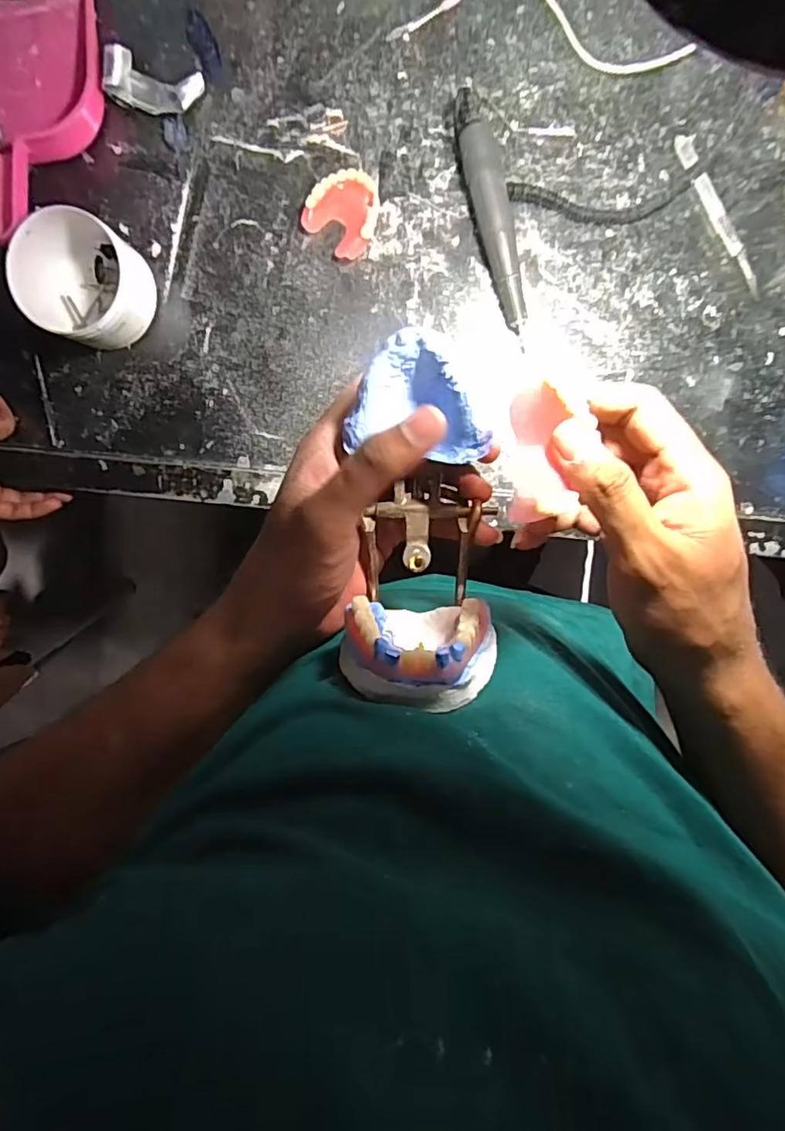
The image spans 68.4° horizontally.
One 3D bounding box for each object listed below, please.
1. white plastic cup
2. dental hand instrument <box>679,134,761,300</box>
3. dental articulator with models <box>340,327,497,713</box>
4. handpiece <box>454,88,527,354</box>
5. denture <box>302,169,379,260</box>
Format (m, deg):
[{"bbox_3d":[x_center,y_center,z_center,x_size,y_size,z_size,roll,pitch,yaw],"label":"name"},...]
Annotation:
[{"bbox_3d":[-0.249,-0.230,0.470,0.094,0.058,0.093,1,99,3],"label":"white plastic cup"},{"bbox_3d":[0.258,-0.276,0.457,0.014,0.005,0.136,-29,96,7],"label":"dental hand instrument"},{"bbox_3d":[0.012,-0.017,0.265,0.063,0.068,0.154,0,86,4],"label":"dental articulator with models"},{"bbox_3d":[0.079,-0.274,0.456,0.029,0.030,0.186,-12,98,5],"label":"handpiece"},{"bbox_3d":[-0.037,-0.287,0.468,0.057,0.018,0.058,39,99,-3],"label":"denture"}]

